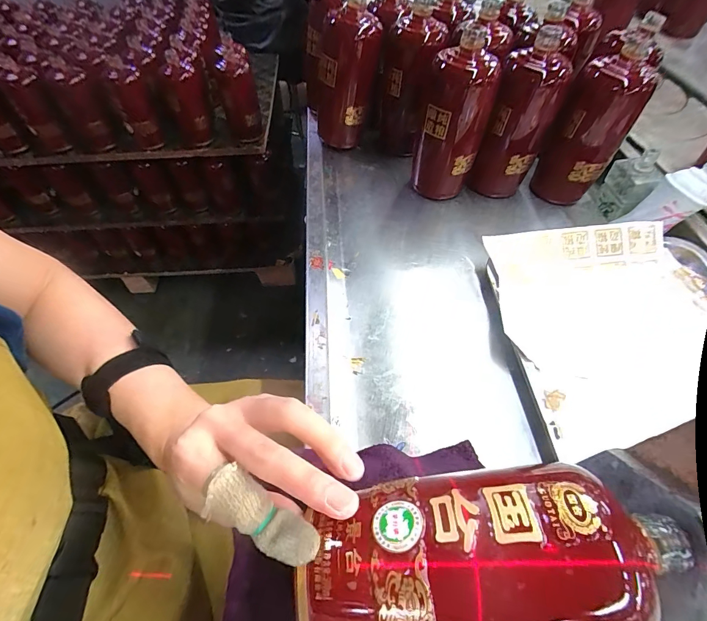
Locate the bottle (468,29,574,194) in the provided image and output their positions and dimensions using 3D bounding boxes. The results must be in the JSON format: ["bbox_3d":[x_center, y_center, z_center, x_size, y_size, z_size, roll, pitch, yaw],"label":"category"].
[{"bbox_3d":[0.217,-0.249,0.479,0.075,0.182,0.090,24,56,18],"label":"bottle"}]

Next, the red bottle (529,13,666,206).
[{"bbox_3d":[0.302,-0.230,0.474,0.080,0.185,0.063,37,60,24],"label":"red bottle"}]

